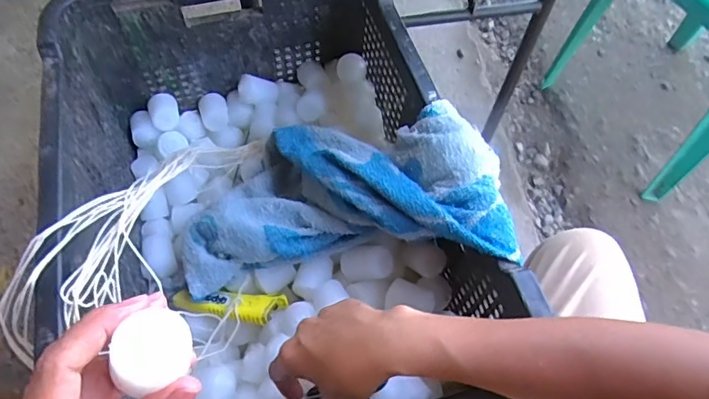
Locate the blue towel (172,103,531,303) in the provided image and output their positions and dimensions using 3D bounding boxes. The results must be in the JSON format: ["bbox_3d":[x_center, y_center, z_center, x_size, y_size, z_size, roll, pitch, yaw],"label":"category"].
[{"bbox_3d":[-0.019,-0.005,0.528,0.356,0.072,0.196,-10,58,30],"label":"blue towel"}]

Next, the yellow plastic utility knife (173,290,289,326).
[{"bbox_3d":[-0.141,0.116,0.556,0.130,0.021,0.033,0,61,18],"label":"yellow plastic utility knife"}]

